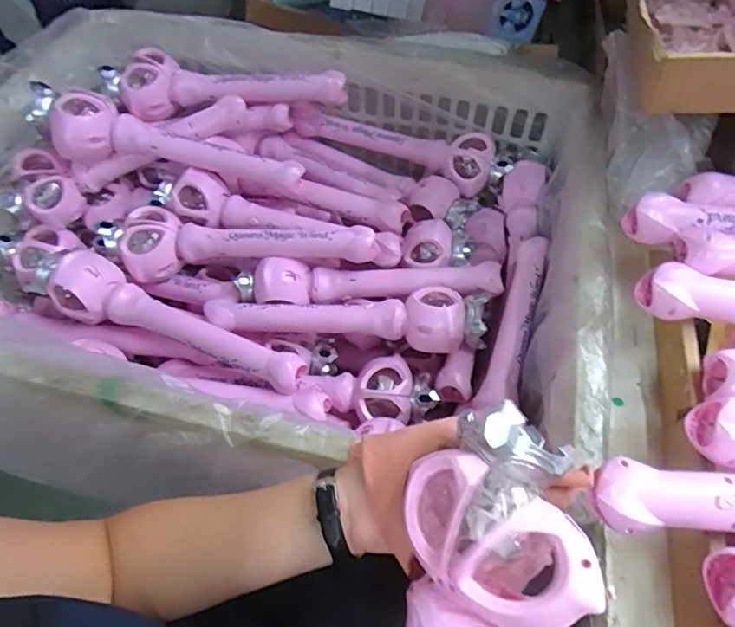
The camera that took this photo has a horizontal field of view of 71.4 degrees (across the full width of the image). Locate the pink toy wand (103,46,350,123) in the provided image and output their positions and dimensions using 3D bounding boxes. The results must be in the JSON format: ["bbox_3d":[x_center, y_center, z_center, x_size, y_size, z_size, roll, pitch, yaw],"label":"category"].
[{"bbox_3d":[-0.206,-0.347,0.769,0.341,0.085,0.062,-8,56,-5],"label":"pink toy wand"}]

